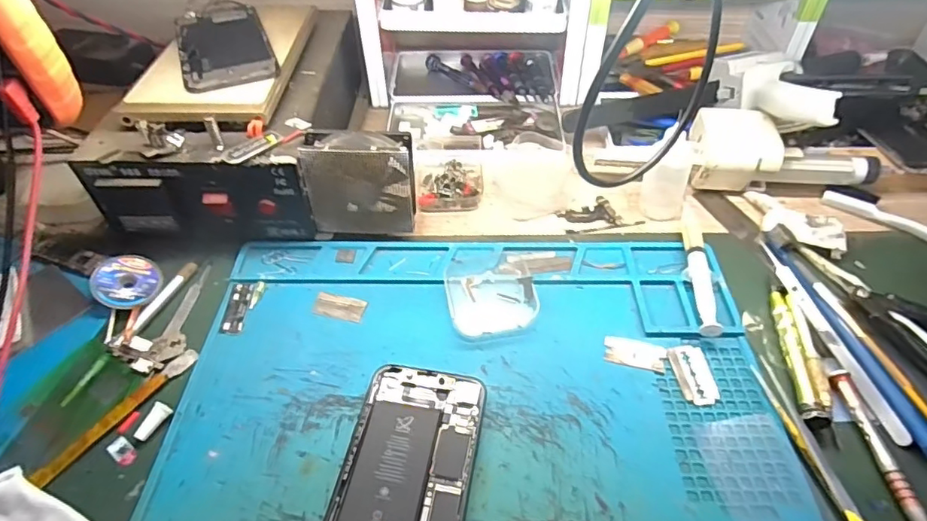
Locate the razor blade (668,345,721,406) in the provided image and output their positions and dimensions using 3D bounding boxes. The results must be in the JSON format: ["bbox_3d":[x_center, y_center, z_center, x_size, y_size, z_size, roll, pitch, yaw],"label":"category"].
[{"bbox_3d":[0.153,0.074,0.352,0.024,0.004,0.043,-5,48,-3],"label":"razor blade"}]

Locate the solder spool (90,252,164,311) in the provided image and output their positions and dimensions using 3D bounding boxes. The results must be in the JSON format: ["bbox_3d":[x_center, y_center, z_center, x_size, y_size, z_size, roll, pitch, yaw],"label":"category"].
[{"bbox_3d":[-0.251,0.016,0.400,0.044,0.011,0.044,11,53,-25],"label":"solder spool"}]

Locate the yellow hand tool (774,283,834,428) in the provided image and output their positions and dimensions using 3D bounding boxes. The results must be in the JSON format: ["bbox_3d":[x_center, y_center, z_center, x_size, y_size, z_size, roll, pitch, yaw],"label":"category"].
[{"bbox_3d":[0.226,0.061,0.355,0.021,0.011,0.107,8,49,8],"label":"yellow hand tool"}]

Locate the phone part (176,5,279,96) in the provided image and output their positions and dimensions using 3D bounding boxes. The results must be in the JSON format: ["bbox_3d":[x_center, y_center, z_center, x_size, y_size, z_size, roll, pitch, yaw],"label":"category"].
[{"bbox_3d":[-0.203,-0.181,0.454,0.071,0.011,0.137,-19,51,-15],"label":"phone part"}]

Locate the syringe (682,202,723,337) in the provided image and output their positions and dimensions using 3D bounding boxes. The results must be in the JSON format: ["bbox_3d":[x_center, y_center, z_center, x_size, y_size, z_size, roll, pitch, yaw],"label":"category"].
[{"bbox_3d":[0.180,0.004,0.405,0.026,0.015,0.124,10,49,10],"label":"syringe"}]

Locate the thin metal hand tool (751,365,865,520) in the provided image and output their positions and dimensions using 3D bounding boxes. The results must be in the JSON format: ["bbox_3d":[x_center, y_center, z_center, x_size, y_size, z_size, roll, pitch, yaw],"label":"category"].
[{"bbox_3d":[0.206,0.120,0.308,0.009,0.005,0.133,-10,49,-8],"label":"thin metal hand tool"}]

